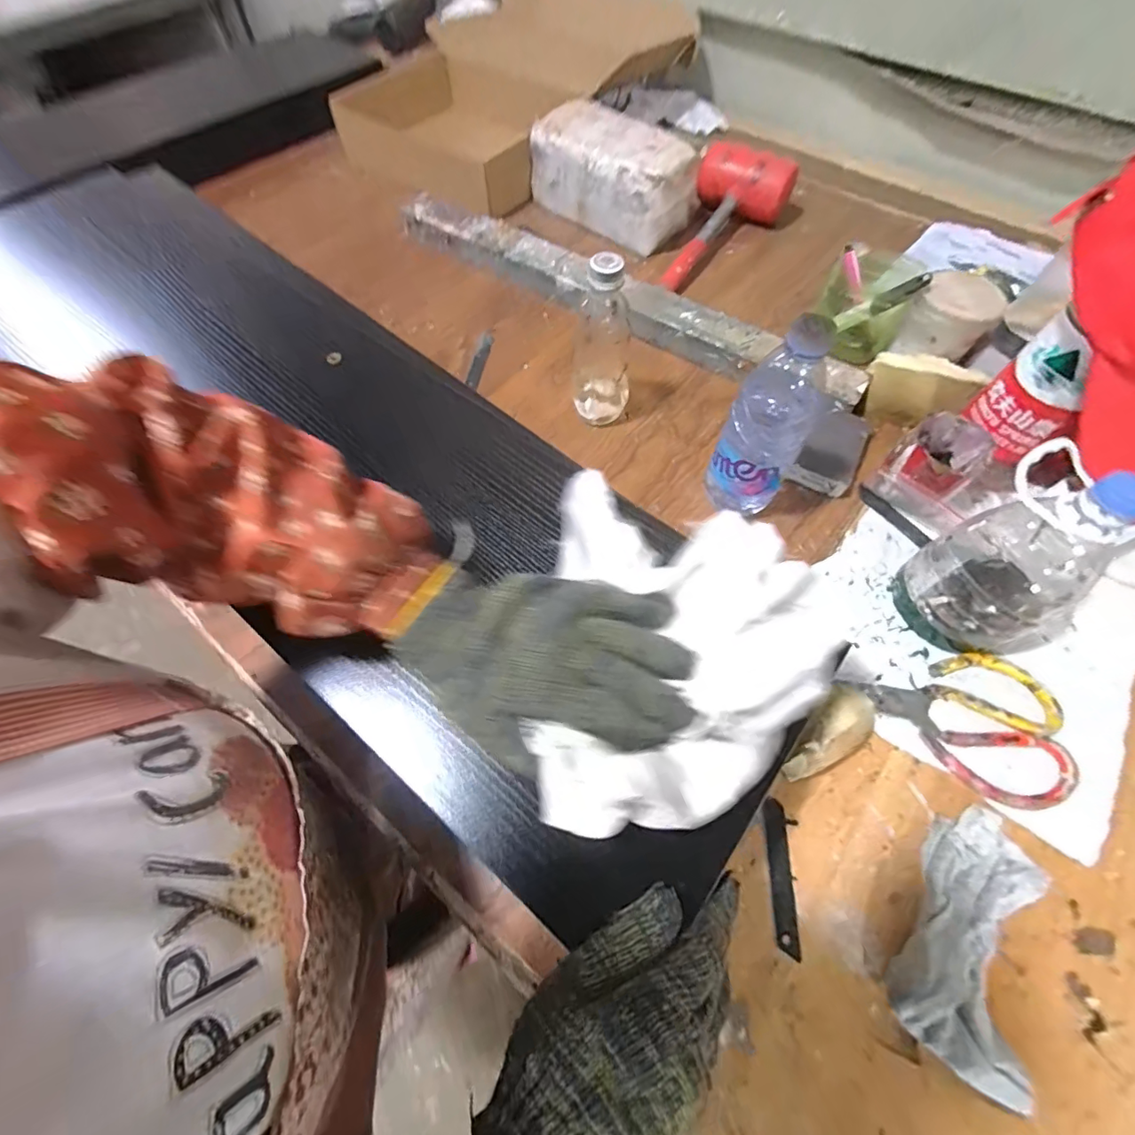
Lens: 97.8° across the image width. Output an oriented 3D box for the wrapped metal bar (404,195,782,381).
[{"bbox_3d":[0.000,-0.377,0.645,0.554,0.036,0.078,34,67,17],"label":"wrapped metal bar"}]

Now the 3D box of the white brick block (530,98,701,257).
[{"bbox_3d":[0.071,-0.561,0.701,0.237,0.096,0.129,39,69,19],"label":"white brick block"}]

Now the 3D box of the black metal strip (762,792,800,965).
[{"bbox_3d":[0.154,0.217,0.351,0.022,0.004,0.094,5,62,3],"label":"black metal strip"}]

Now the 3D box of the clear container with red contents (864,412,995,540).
[{"bbox_3d":[0.363,-0.094,0.482,0.077,0.068,0.086,-36,68,-17],"label":"clear container with red contents"}]

